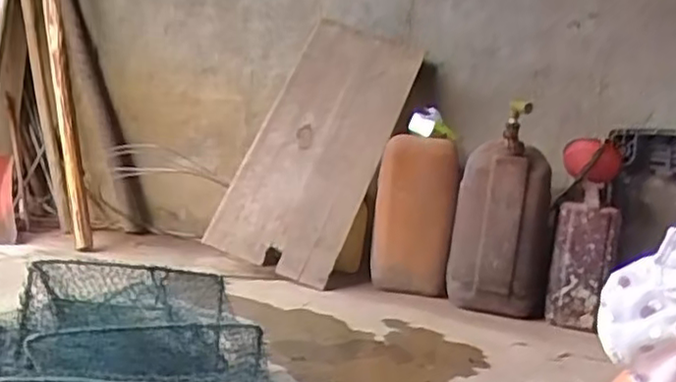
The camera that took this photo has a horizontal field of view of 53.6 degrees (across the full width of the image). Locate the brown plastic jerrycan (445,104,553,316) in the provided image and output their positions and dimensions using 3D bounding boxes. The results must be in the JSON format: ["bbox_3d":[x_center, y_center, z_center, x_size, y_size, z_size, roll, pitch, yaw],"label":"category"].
[{"bbox_3d":[0.449,0.051,1.799,0.245,0.527,0.178,8,7,12],"label":"brown plastic jerrycan"}]

